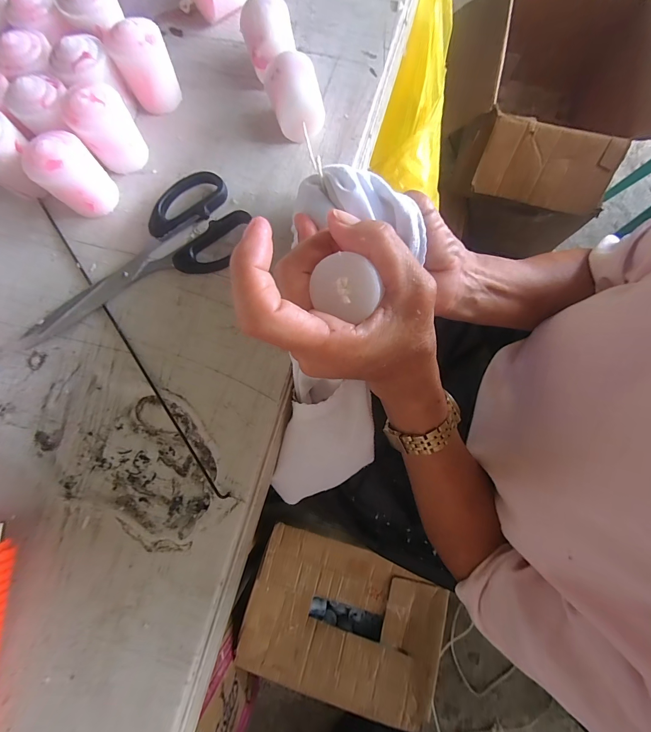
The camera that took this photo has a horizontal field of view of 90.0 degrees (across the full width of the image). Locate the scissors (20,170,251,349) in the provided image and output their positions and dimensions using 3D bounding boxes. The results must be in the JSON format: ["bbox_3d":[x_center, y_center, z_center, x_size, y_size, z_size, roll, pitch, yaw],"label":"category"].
[{"bbox_3d":[-0.136,-0.073,0.228,0.169,0.013,0.067,-31,80,-6],"label":"scissors"}]

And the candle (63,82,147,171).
[{"bbox_3d":[-0.152,-0.166,0.230,0.036,0.045,0.030,-33,80,-6],"label":"candle"}]

